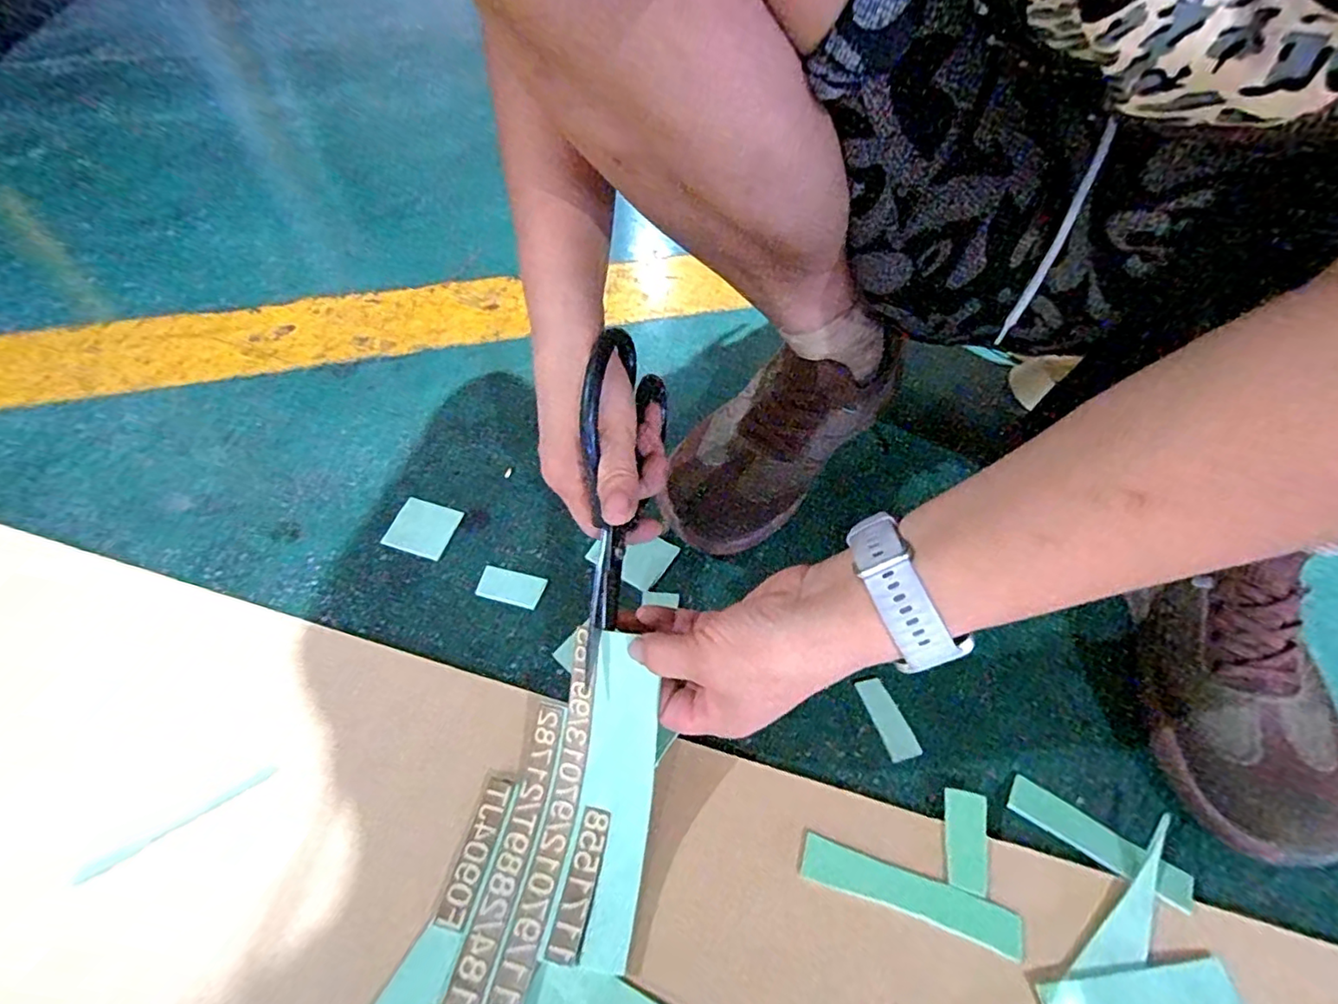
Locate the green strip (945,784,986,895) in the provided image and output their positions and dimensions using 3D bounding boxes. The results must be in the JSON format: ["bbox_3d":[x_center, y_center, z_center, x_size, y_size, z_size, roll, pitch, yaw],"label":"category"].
[{"bbox_3d":[0.159,0.180,0.319,0.020,0.007,0.047,13,52,8],"label":"green strip"}]

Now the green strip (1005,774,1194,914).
[{"bbox_3d":[0.230,0.182,0.322,0.086,0.006,0.021,25,60,28],"label":"green strip"}]

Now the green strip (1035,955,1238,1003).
[{"bbox_3d":[0.220,0.233,0.280,0.091,0.005,0.024,-5,52,-6],"label":"green strip"}]

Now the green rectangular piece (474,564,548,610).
[{"bbox_3d":[-0.110,0.058,0.416,0.044,0.004,0.025,12,52,8],"label":"green rectangular piece"}]

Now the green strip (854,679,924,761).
[{"bbox_3d":[0.133,0.132,0.365,0.016,0.006,0.049,-15,54,-13],"label":"green strip"}]

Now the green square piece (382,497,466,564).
[{"bbox_3d":[-0.182,0.018,0.443,0.046,0.004,0.043,14,53,9],"label":"green square piece"}]

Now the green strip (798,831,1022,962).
[{"bbox_3d":[0.121,0.199,0.305,0.105,0.005,0.021,16,53,11],"label":"green strip"}]

